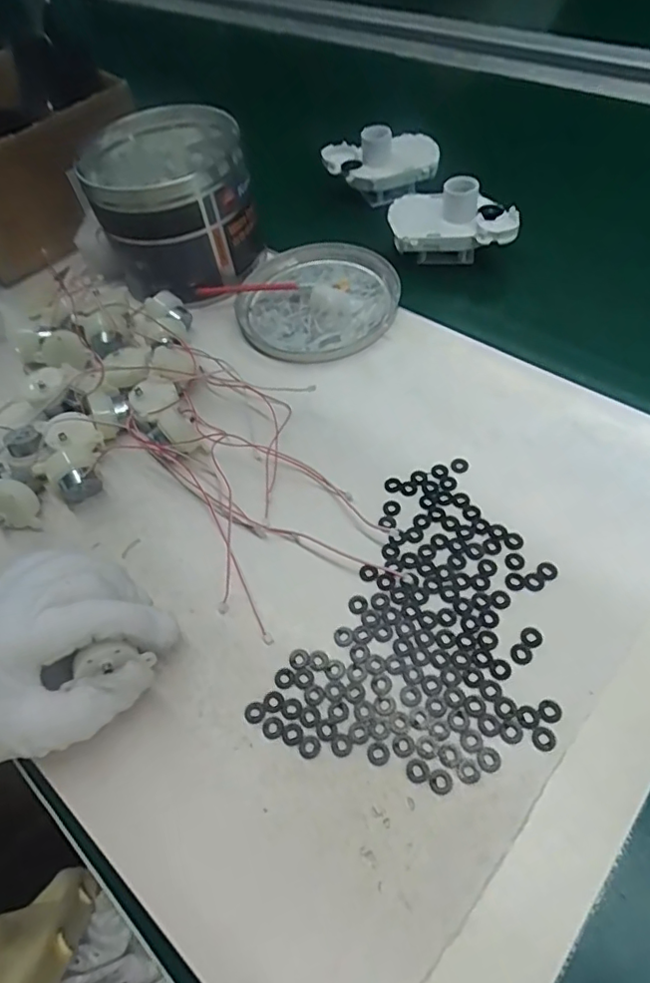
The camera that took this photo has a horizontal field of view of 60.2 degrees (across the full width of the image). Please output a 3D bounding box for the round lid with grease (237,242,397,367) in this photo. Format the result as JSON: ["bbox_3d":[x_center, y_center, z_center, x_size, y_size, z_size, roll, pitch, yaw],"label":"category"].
[{"bbox_3d":[-0.005,-0.158,0.455,0.128,0.009,0.130,-4,57,5],"label":"round lid with grease"}]

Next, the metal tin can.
[{"bbox_3d":[-0.125,-0.242,0.472,0.123,0.096,0.148,-21,56,-7],"label":"metal tin can"}]

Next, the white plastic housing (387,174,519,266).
[{"bbox_3d":[0.104,-0.217,0.459,0.099,0.054,0.041,3,58,10],"label":"white plastic housing"}]

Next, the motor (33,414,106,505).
[{"bbox_3d":[-0.167,-0.021,0.372,0.035,0.034,0.051,-10,57,2],"label":"motor"}]

